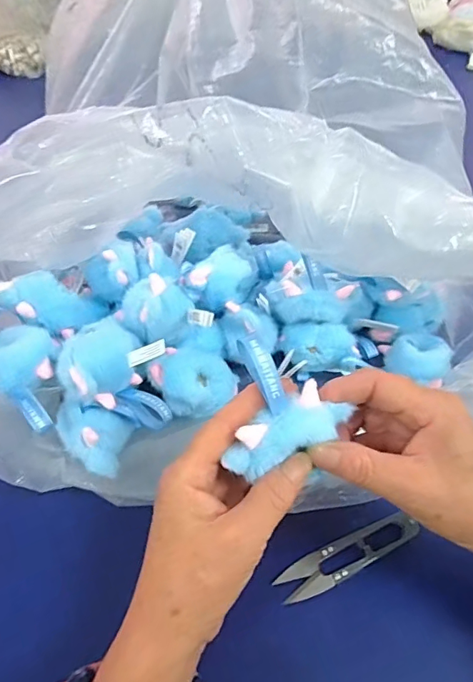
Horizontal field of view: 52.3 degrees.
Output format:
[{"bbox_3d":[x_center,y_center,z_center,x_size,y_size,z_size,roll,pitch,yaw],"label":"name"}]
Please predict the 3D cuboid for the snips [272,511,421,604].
[{"bbox_3d":[0.075,0.141,0.319,0.102,0.006,0.023,-18,51,-18],"label":"snips"}]

